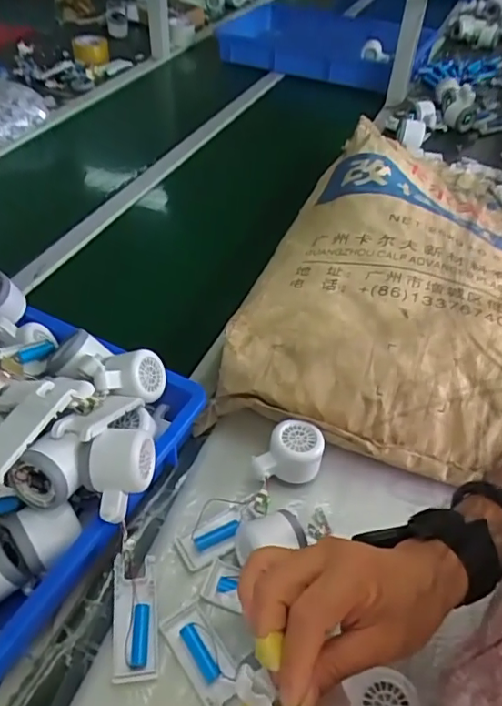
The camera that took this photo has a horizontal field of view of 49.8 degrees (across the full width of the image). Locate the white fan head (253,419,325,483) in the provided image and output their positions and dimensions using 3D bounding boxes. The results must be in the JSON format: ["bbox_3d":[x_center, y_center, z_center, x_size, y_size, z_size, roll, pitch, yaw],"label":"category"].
[{"bbox_3d":[0.042,0.114,0.601,0.076,0.056,0.058,3,43,0],"label":"white fan head"}]

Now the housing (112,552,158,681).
[{"bbox_3d":[-0.108,0.242,0.500,0.039,0.015,0.106,-4,44,-8],"label":"housing"}]

